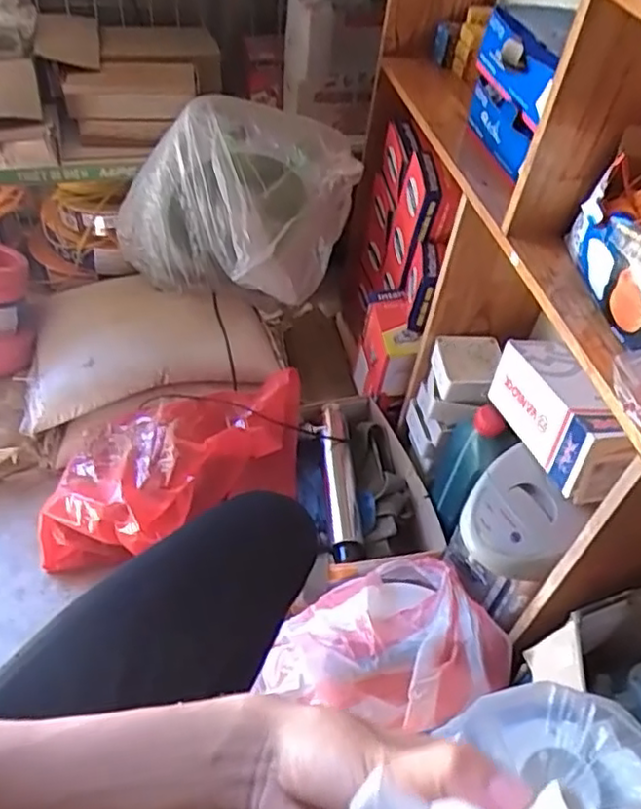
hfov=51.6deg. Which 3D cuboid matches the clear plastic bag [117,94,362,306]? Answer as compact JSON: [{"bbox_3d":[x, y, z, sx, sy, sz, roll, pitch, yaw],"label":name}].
[{"bbox_3d":[-0.159,-0.374,1.300,0.443,0.354,0.231,-10,49,-15],"label":"clear plastic bag"}]

